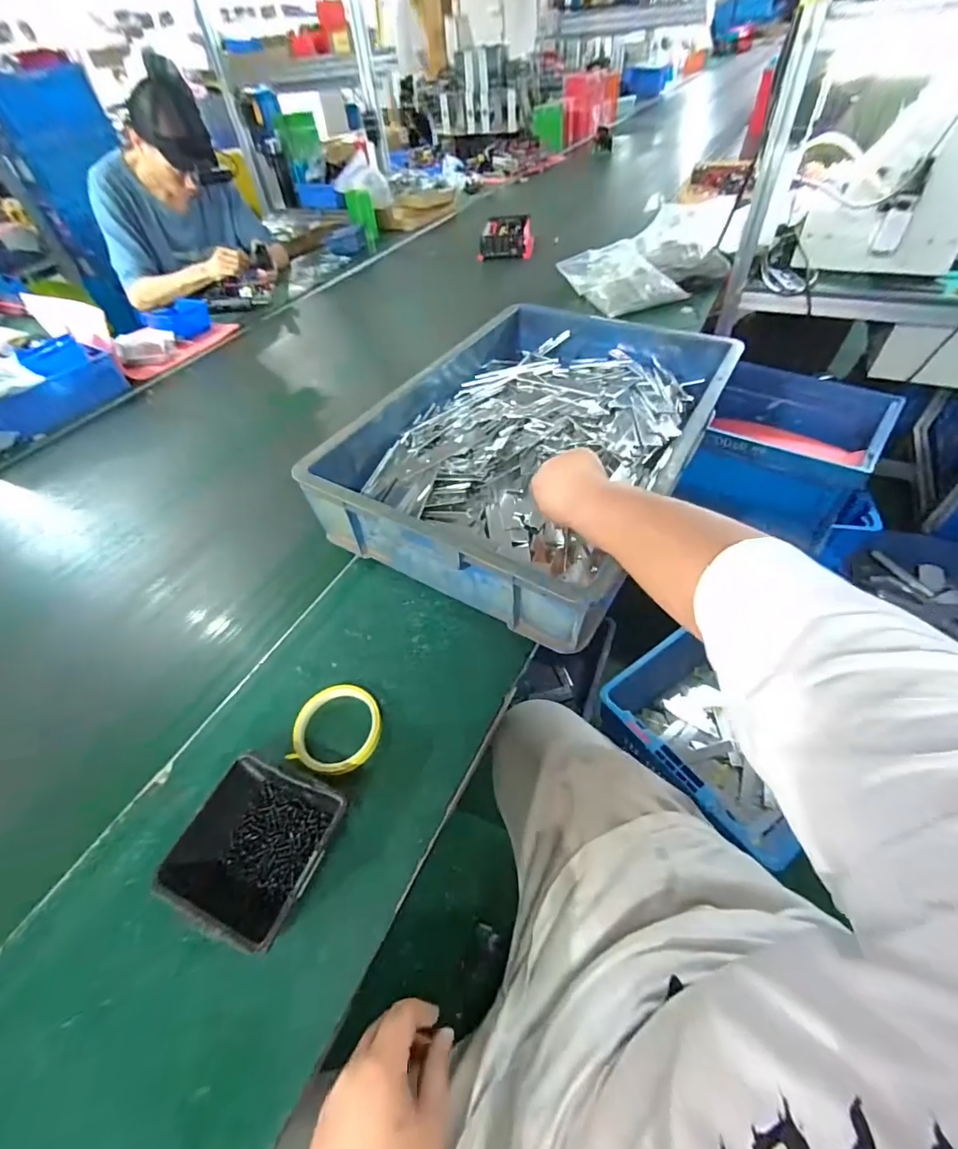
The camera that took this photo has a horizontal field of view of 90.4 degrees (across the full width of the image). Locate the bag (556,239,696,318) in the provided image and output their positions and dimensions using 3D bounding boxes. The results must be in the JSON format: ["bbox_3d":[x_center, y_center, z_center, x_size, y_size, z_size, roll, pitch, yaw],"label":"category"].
[{"bbox_3d":[0.360,-0.752,1.224,0.207,0.092,0.292,-17,49,-9],"label":"bag"}]

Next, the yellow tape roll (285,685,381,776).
[{"bbox_3d":[-0.150,0.164,0.507,0.090,0.013,0.099,-3,48,4],"label":"yellow tape roll"}]

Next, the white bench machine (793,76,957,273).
[{"bbox_3d":[0.963,-0.886,1.085,0.329,0.287,0.231,21,54,23],"label":"white bench machine"}]

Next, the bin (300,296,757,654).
[{"bbox_3d":[0.087,-0.208,0.721,0.401,0.129,0.600,21,54,23],"label":"bin"}]

